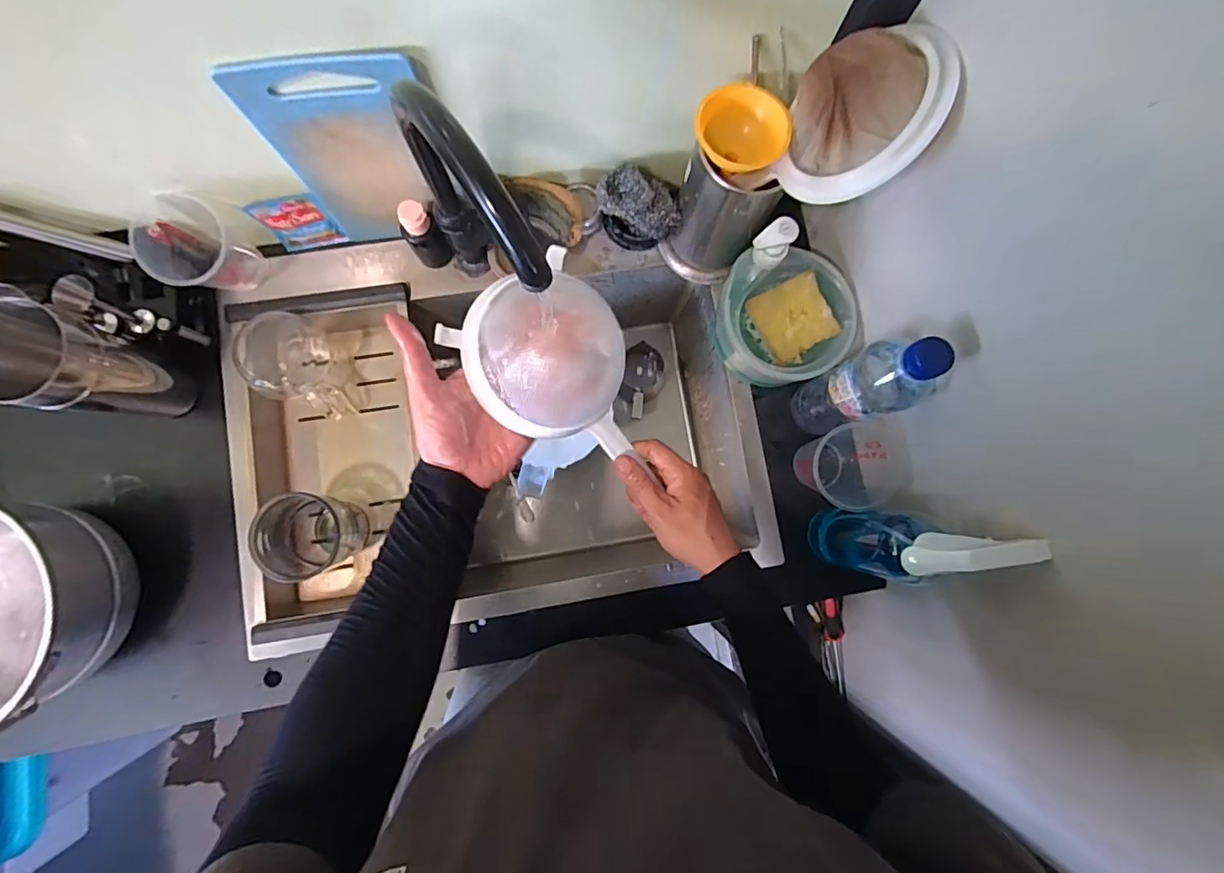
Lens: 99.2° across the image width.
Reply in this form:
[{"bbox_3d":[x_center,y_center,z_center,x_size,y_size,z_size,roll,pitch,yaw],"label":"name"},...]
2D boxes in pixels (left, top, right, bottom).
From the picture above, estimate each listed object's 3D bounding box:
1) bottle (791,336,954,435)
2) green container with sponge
[{"bbox_3d":[0.246,-0.049,0.498,0.078,0.209,0.060,-23,85,-6],"label":"bottle"},{"bbox_3d":[0.193,-0.132,0.582,0.136,0.086,0.139,0,83,-3],"label":"green container with sponge"}]

